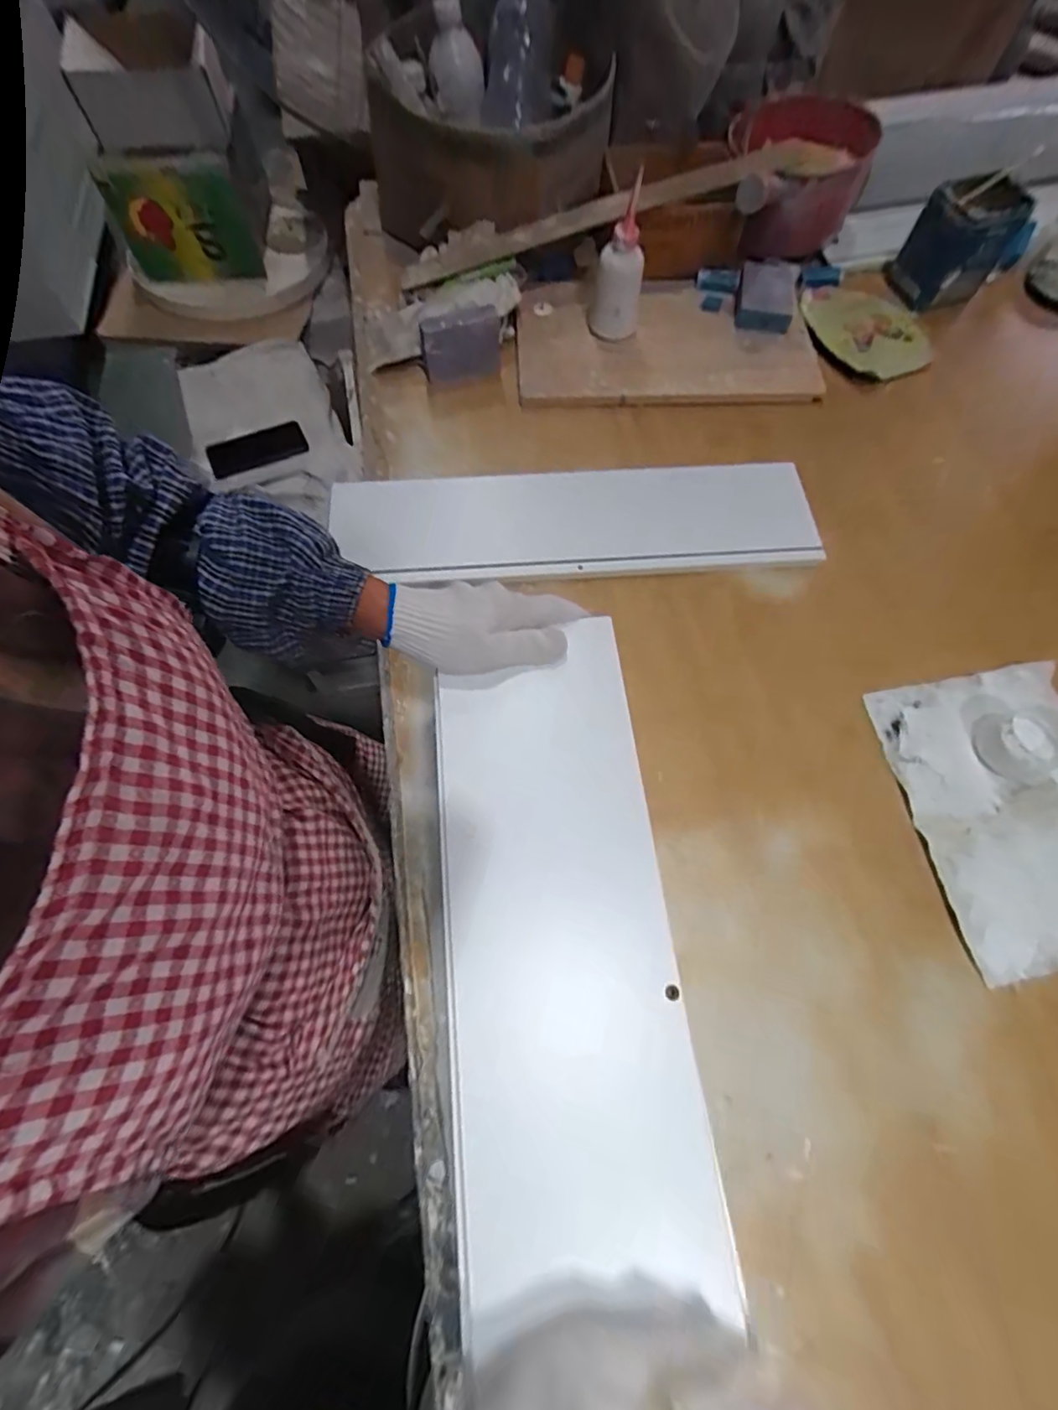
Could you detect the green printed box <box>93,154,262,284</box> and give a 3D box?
[{"bbox_3d":[-0.683,-0.947,1.075,0.247,0.189,0.068,-6,45,-5],"label":"green printed box"}]

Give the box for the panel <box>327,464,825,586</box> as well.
[{"bbox_3d":[0.047,-0.212,0.623,0.545,0.022,0.138,-2,68,-1],"label":"panel"}]

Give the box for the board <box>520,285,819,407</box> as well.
[{"bbox_3d":[0.180,-0.498,0.739,0.381,0.023,0.214,1,67,0],"label":"board"}]

